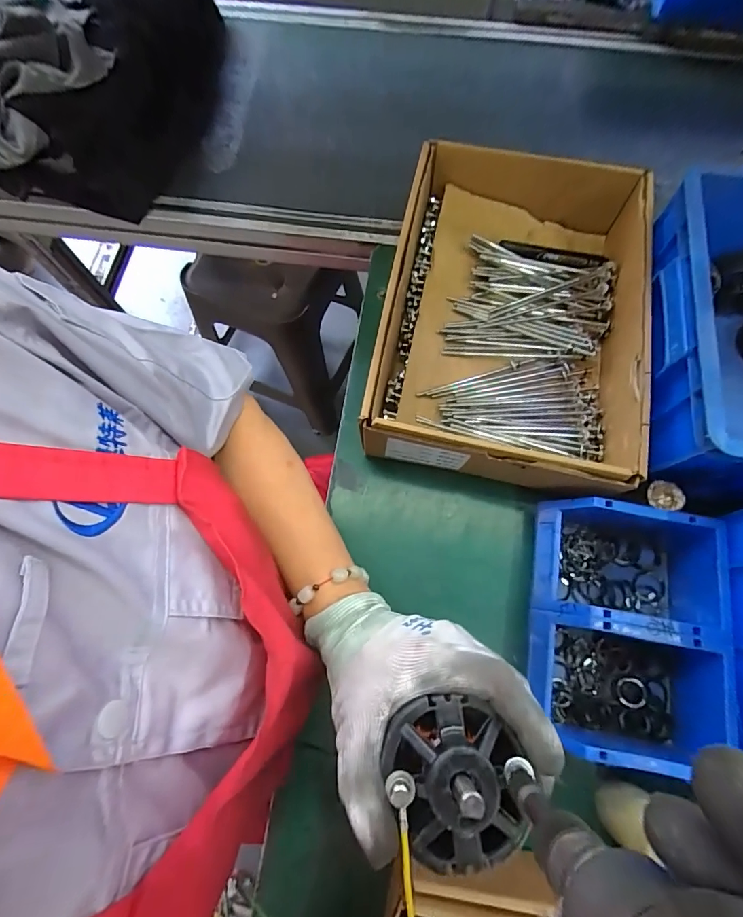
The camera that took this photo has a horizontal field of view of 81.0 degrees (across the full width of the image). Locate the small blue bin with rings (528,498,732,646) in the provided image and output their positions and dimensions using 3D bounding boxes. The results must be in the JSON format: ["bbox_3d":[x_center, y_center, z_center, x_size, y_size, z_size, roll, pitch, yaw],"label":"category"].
[{"bbox_3d":[0.245,0.107,0.427,0.162,0.084,0.109,11,72,4],"label":"small blue bin with rings"}]

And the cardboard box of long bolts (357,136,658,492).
[{"bbox_3d":[0.157,-0.169,0.491,0.267,0.081,0.385,12,72,5],"label":"cardboard box of long bolts"}]

